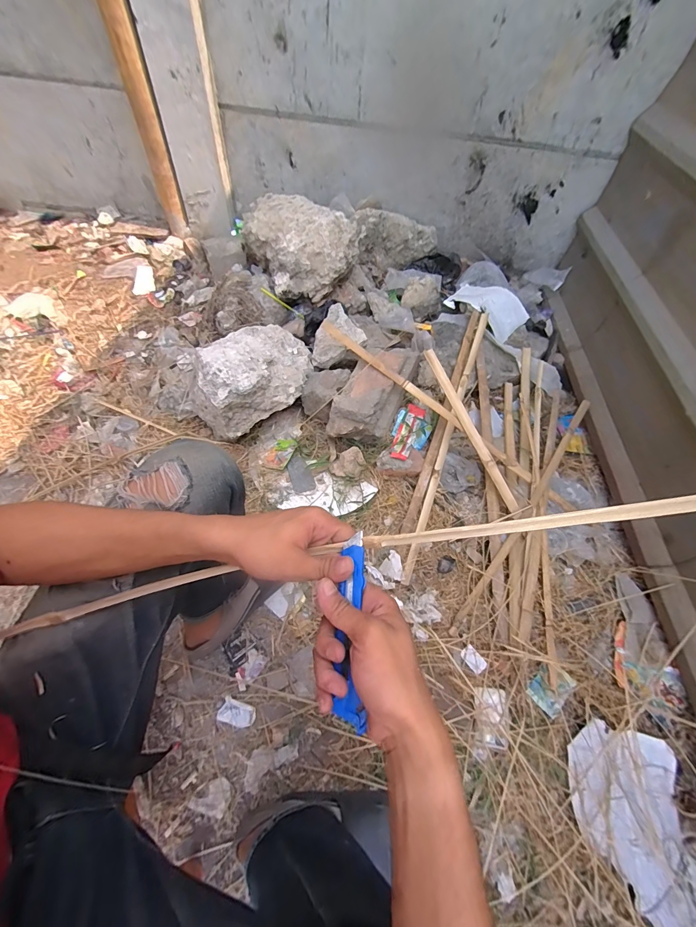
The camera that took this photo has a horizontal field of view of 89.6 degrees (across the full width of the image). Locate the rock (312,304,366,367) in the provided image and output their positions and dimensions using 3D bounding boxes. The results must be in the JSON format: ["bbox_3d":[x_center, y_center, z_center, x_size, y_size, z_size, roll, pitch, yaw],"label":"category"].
[{"bbox_3d":[-0.055,-0.384,1.072,0.159,0.082,0.167,-26,63,-18],"label":"rock"}]

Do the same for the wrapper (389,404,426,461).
[{"bbox_3d":[0.171,-0.088,1.020,0.056,0.029,0.207,22,59,10],"label":"wrapper"}]

